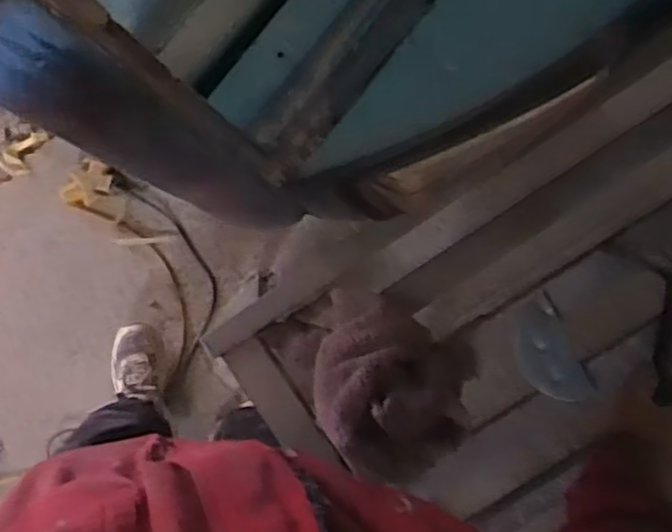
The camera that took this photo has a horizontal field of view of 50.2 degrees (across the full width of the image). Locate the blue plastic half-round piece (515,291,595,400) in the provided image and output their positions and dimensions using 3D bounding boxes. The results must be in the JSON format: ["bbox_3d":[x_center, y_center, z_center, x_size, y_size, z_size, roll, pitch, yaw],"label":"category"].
[{"bbox_3d":[0.238,0.099,0.804,0.064,0.006,0.122,-24,97,33],"label":"blue plastic half-round piece"}]

